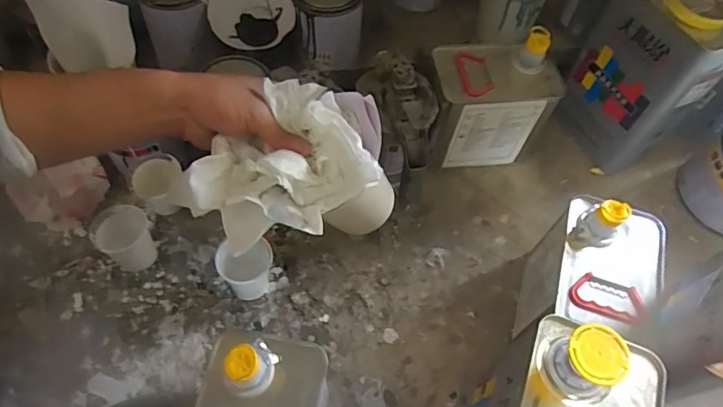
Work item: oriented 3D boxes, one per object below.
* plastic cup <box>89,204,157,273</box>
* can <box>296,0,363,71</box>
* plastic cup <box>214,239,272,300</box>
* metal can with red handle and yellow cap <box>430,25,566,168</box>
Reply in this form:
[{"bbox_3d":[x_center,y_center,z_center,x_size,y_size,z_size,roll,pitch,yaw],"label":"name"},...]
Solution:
[{"bbox_3d":[-0.315,0.047,0.674,0.064,0.075,0.062,2,58,-3],"label":"plastic cup"},{"bbox_3d":[-0.052,-0.285,0.777,0.090,0.105,0.107,-9,59,-9],"label":"can"},{"bbox_3d":[-0.151,0.090,0.658,0.070,0.082,0.056,-3,59,-5],"label":"plastic cup"},{"bbox_3d":[0.195,-0.150,0.771,0.177,0.202,0.101,-4,59,-6],"label":"metal can with red handle and yellow cap"}]

